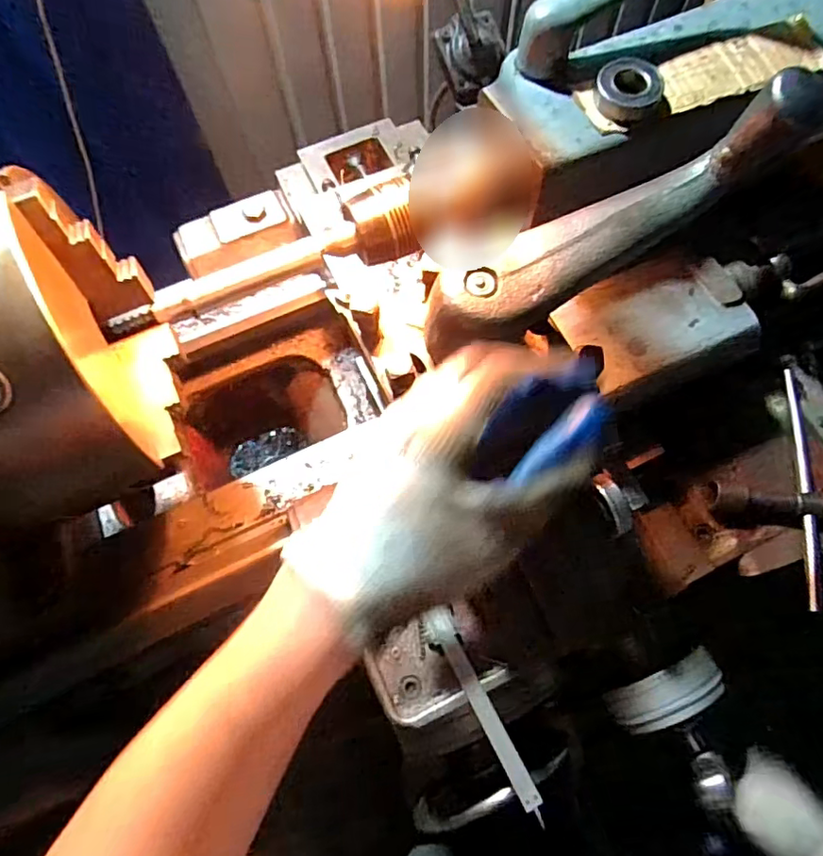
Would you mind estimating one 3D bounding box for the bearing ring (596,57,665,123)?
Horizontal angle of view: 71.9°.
[{"bbox_3d":[0.172,-0.266,0.444,0.049,0.018,0.049,0,68,1],"label":"bearing ring"}]

